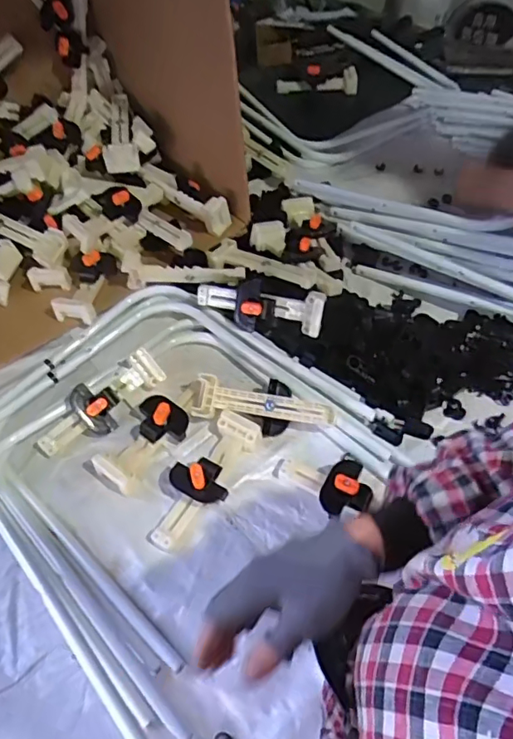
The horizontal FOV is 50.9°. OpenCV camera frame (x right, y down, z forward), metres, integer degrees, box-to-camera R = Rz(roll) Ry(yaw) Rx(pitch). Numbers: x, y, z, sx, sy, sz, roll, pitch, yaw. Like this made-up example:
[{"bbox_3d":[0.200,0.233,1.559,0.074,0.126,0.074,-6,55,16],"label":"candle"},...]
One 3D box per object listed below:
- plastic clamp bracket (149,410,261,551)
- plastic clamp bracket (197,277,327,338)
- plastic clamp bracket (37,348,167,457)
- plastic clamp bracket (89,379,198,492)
[{"bbox_3d":[-0.072,0.138,0.705,0.081,0.039,0.196,20,58,15],"label":"plastic clamp bracket"},{"bbox_3d":[0.005,-0.096,0.847,0.203,0.050,0.070,7,83,4],"label":"plastic clamp bracket"},{"bbox_3d":[-0.225,0.047,0.775,0.197,0.060,0.064,-37,62,-22],"label":"plastic clamp bracket"},{"bbox_3d":[-0.144,0.085,0.758,0.075,0.044,0.182,25,60,18],"label":"plastic clamp bracket"}]

